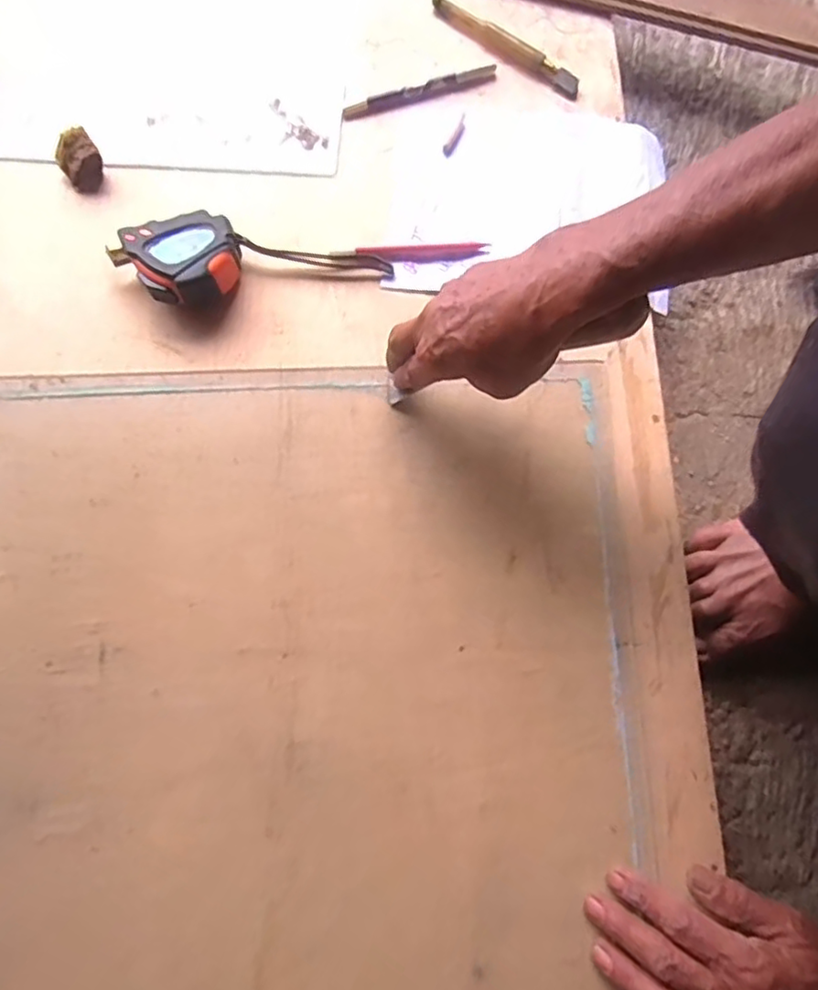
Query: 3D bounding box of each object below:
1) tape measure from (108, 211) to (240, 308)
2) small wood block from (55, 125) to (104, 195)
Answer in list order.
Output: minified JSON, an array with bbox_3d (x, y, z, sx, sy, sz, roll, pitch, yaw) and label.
[{"bbox_3d":[-0.187,-0.189,0.508,0.098,0.040,0.069,-20,76,-5],"label":"tape measure"},{"bbox_3d":[-0.285,-0.291,0.538,0.035,0.024,0.041,-33,78,-8],"label":"small wood block"}]

